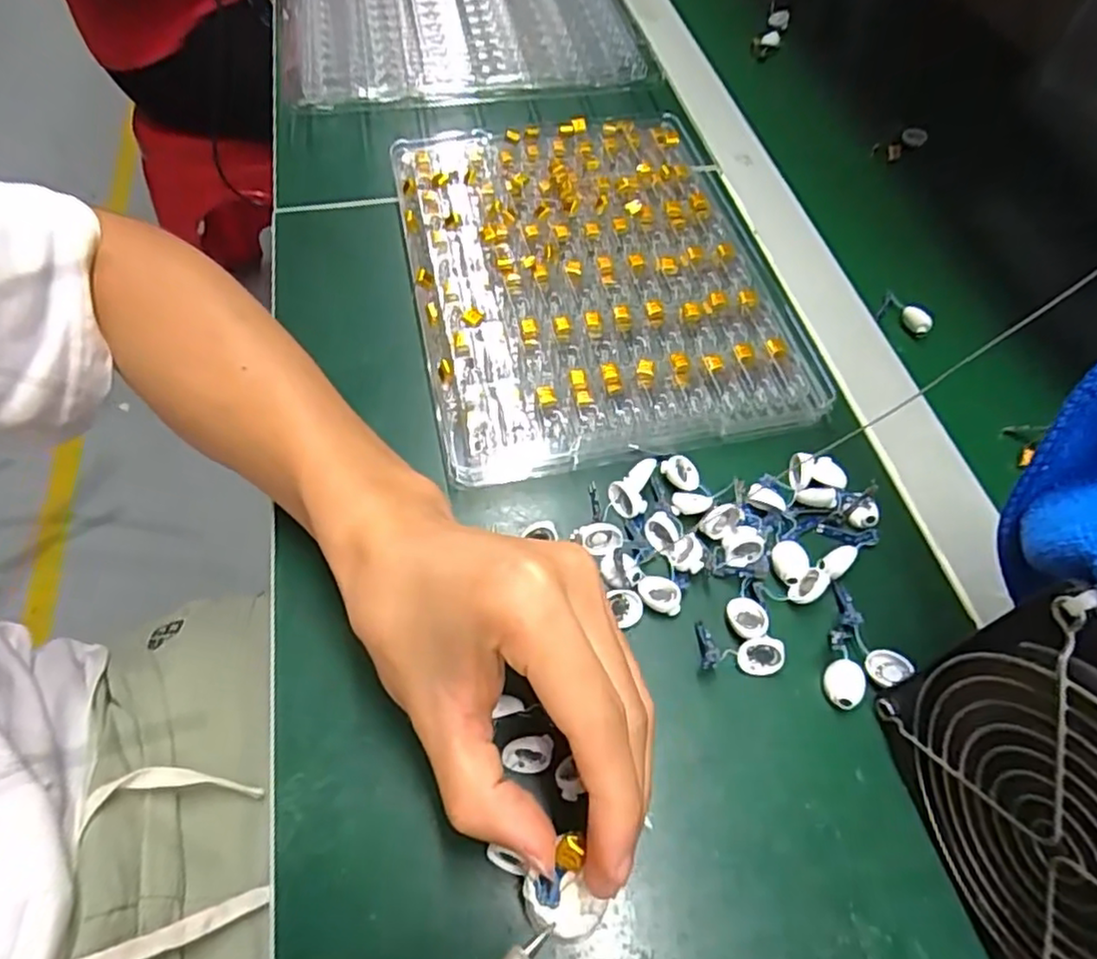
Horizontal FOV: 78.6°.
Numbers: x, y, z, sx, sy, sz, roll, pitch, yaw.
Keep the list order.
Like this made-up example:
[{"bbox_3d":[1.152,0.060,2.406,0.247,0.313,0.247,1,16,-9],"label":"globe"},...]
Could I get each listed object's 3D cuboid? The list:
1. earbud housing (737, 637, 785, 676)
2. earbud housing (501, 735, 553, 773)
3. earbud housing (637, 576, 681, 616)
[{"bbox_3d":[0.087,0.073,0.275,0.019,0.005,0.016,-8,97,10],"label":"earbud housing"},{"bbox_3d":[-0.007,0.102,0.249,0.018,0.005,0.012,-3,60,-4],"label":"earbud housing"},{"bbox_3d":[0.048,0.049,0.289,0.019,0.006,0.015,26,62,13],"label":"earbud housing"}]

